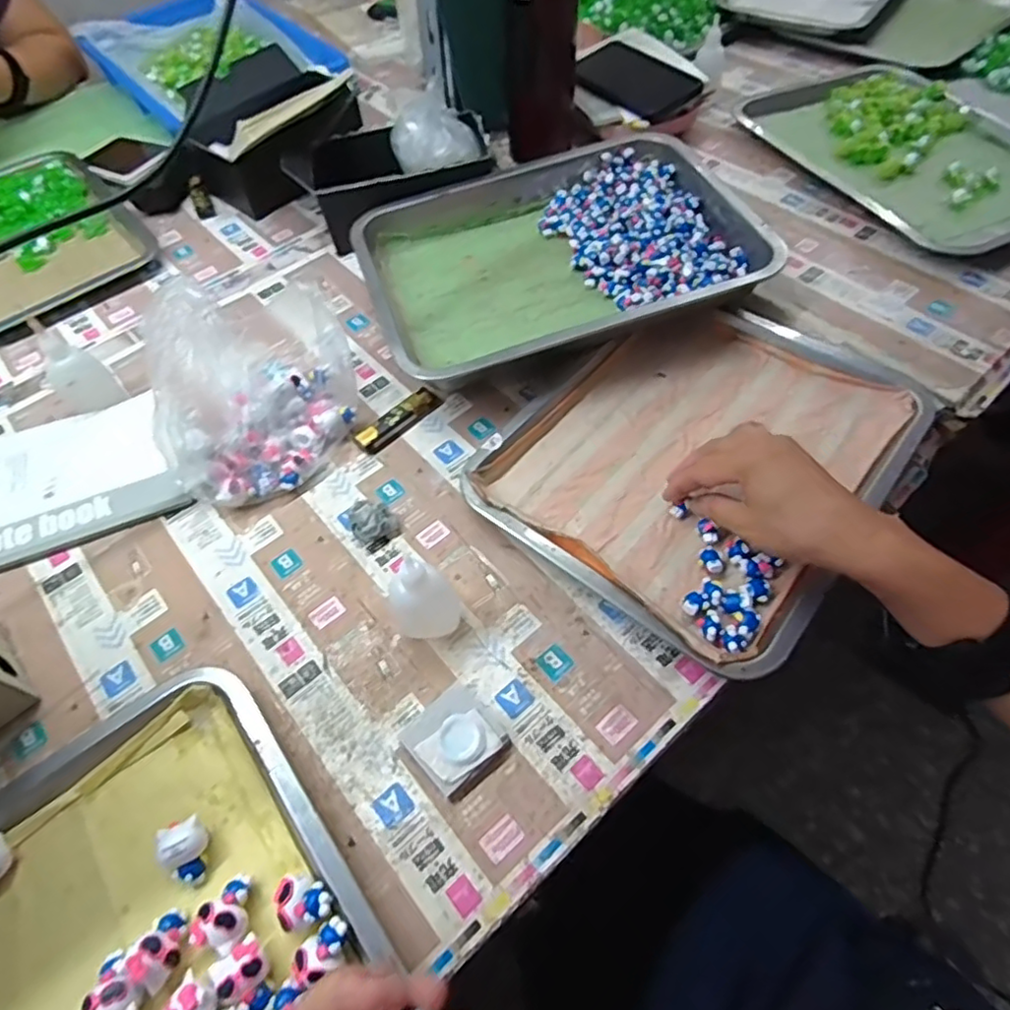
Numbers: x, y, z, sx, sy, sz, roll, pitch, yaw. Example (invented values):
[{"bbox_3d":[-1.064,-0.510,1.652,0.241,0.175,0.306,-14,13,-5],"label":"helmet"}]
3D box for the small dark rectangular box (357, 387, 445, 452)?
[{"bbox_3d":[-0.089,-0.074,0.531,0.020,0.016,0.083,38,68,20],"label":"small dark rectangular box"}]

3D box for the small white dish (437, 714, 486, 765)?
[{"bbox_3d":[-0.026,0.140,0.373,0.028,0.006,0.026,-1,57,2],"label":"small white dish"}]

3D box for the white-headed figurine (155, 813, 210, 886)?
[{"bbox_3d":[-0.177,0.192,0.344,0.023,0.023,0.033,-17,58,-8],"label":"white-headed figurine"}]

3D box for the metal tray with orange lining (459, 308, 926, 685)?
[{"bbox_3d":[0.155,-0.052,0.485,0.254,0.032,0.305,35,65,22],"label":"metal tray with orange lining"}]

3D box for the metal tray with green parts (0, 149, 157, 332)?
[{"bbox_3d":[-0.538,-0.305,0.694,0.208,0.027,0.270,-38,63,-20],"label":"metal tray with green parts"}]

